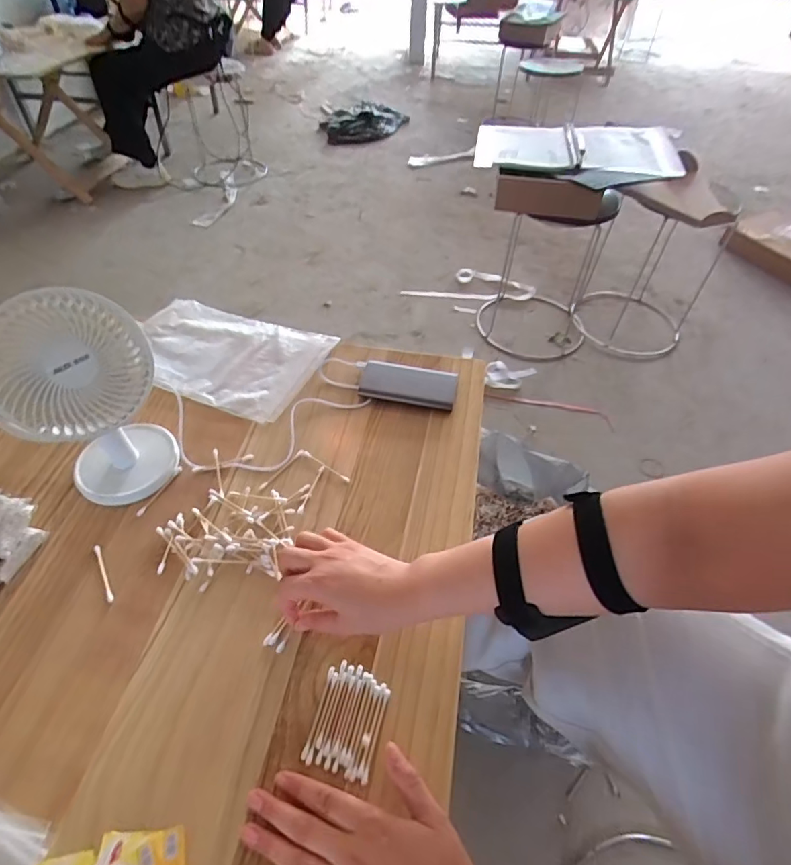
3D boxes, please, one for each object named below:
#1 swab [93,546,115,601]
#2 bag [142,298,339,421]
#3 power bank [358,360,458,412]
[{"bbox_3d":[-0.300,0.143,0.510,0.007,0.004,0.072,-24,55,-23],"label":"swab"},{"bbox_3d":[-0.257,-0.118,0.743,0.281,0.016,0.195,17,49,13],"label":"bag"},{"bbox_3d":[0.019,-0.070,0.700,0.133,0.017,0.077,12,48,9],"label":"power bank"}]

